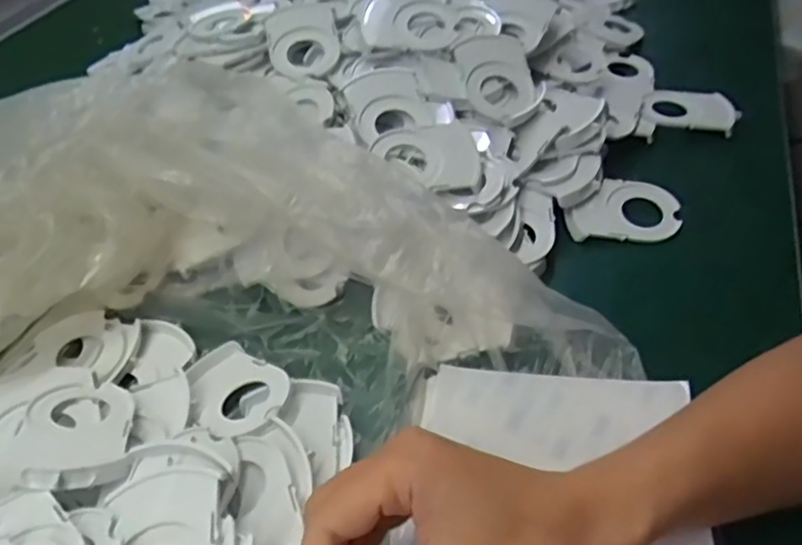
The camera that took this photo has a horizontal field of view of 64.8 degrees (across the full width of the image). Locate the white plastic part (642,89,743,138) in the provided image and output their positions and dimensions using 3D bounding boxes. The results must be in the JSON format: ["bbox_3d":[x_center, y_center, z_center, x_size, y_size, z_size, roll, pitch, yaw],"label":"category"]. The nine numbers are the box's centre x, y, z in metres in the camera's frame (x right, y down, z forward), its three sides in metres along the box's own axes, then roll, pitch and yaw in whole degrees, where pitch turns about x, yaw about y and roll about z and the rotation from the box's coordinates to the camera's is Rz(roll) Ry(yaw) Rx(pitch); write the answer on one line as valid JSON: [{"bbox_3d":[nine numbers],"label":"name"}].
[{"bbox_3d":[0.245,-0.137,0.537,0.074,0.018,0.040,4,46,11],"label":"white plastic part"}]

